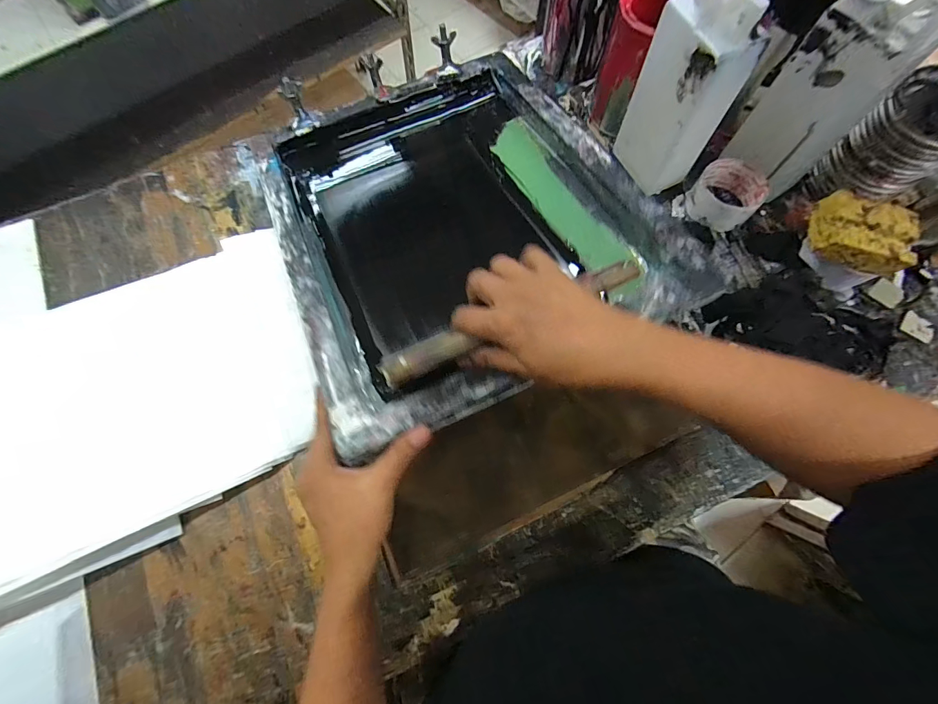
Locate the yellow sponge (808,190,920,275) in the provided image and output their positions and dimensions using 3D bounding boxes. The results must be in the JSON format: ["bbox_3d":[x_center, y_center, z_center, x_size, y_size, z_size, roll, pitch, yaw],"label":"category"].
[{"bbox_3d":[0.448,-0.135,0.447,0.095,0.039,0.070,19,74,8],"label":"yellow sponge"}]

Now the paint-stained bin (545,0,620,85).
[{"bbox_3d":[0.171,-0.502,0.580,0.099,0.149,0.096,17,74,7],"label":"paint-stained bin"}]

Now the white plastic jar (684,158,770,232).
[{"bbox_3d":[0.336,-0.203,0.521,0.079,0.049,0.085,-1,72,2],"label":"white plastic jar"}]

